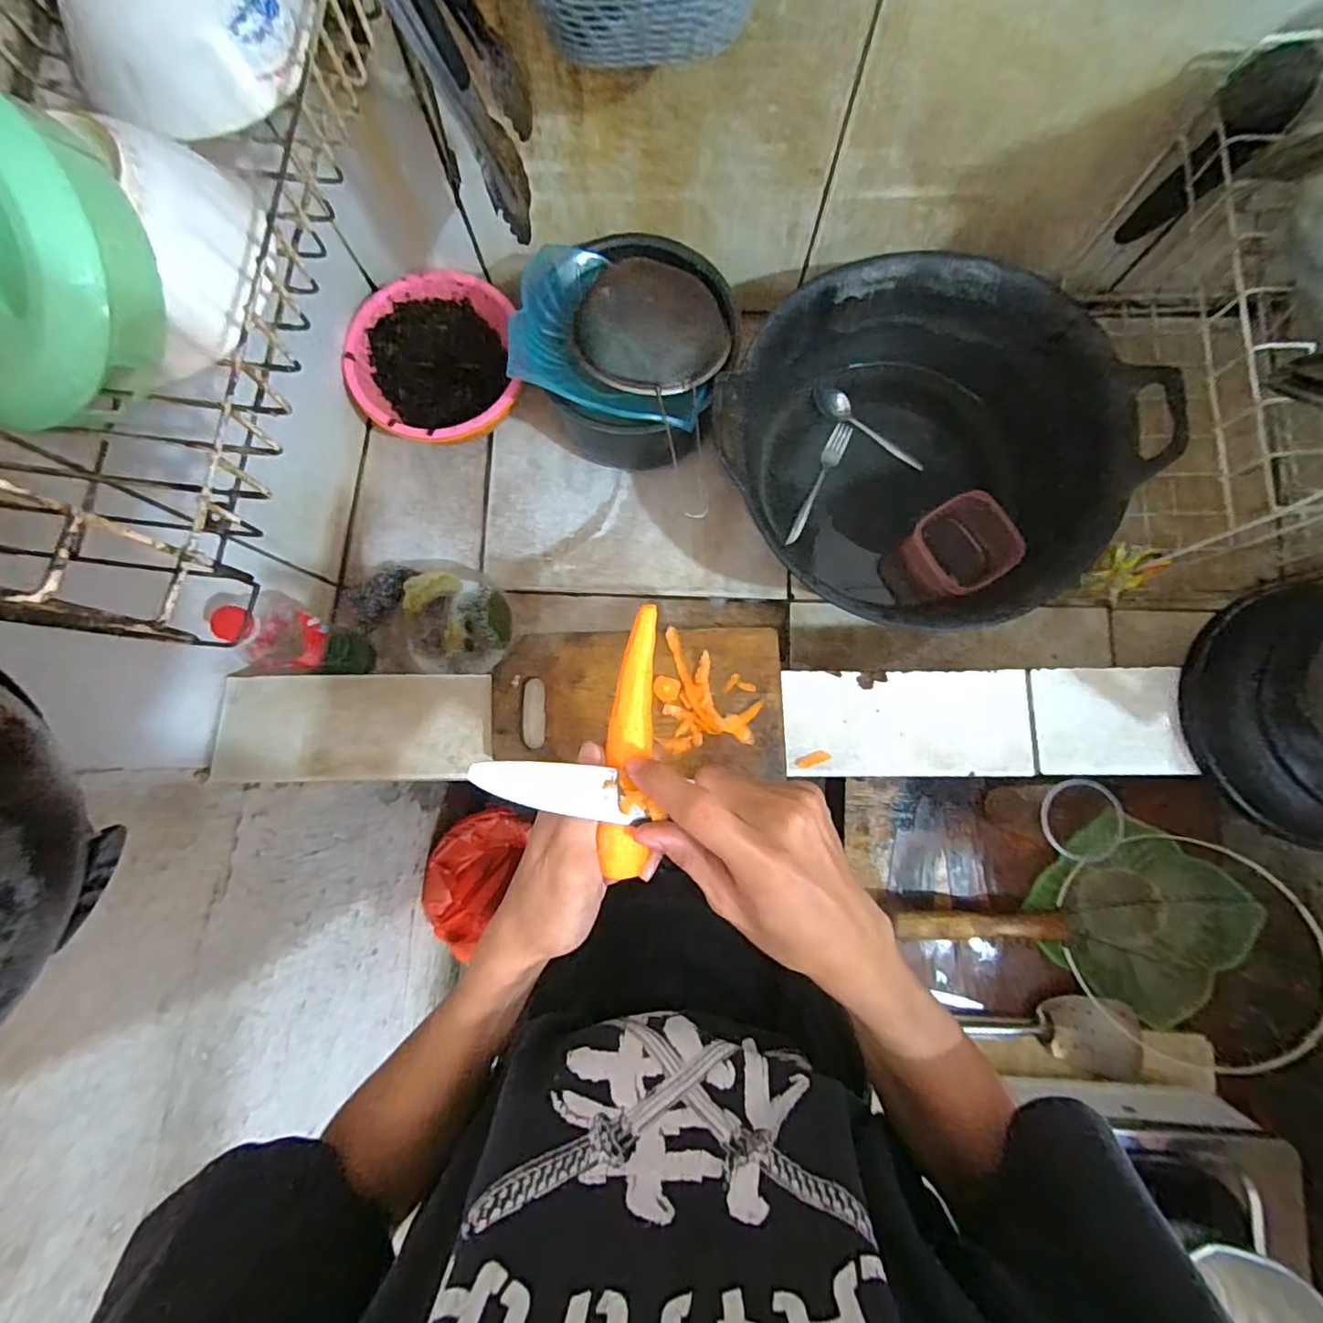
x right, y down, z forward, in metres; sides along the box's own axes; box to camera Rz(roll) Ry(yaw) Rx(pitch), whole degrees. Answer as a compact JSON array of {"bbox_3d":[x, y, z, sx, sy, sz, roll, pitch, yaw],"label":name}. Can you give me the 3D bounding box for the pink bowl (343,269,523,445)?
[{"bbox_3d":[-0.284,-0.369,0.727,0.191,0.090,0.218,-6,81,-1],"label":"pink bowl"}]

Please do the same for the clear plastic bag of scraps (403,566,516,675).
[{"bbox_3d":[-0.250,-0.045,0.688,0.122,0.064,0.126,1,81,0],"label":"clear plastic bag of scraps"}]

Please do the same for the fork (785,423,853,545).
[{"bbox_3d":[0.203,-0.228,0.723,0.025,0.015,0.174,24,82,4],"label":"fork"}]

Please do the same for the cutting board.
[{"bbox_3d":[-0.022,0.034,0.546,0.275,0.024,0.131,1,81,0],"label":"cutting board"}]

